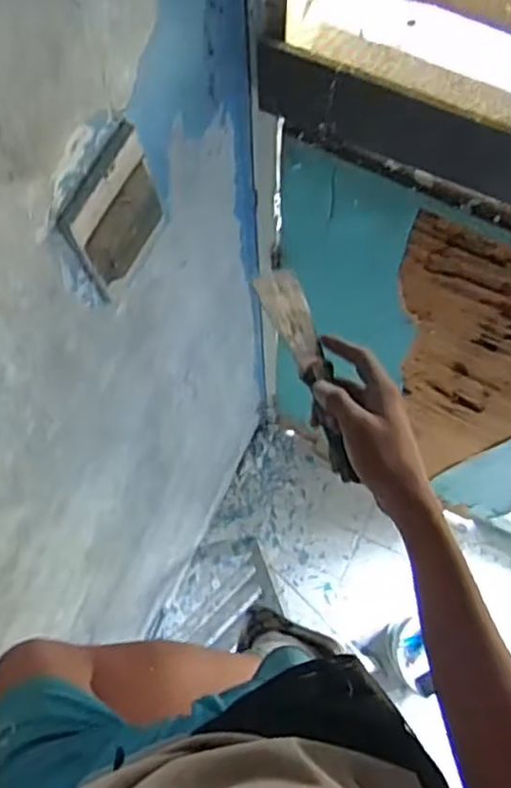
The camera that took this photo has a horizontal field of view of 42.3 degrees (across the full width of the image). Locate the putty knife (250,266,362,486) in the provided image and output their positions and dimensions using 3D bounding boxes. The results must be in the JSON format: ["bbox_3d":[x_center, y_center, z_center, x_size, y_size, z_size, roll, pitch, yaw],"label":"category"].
[{"bbox_3d":[0.048,-0.021,0.579,0.041,0.031,0.203,-17,70,-3],"label":"putty knife"}]

